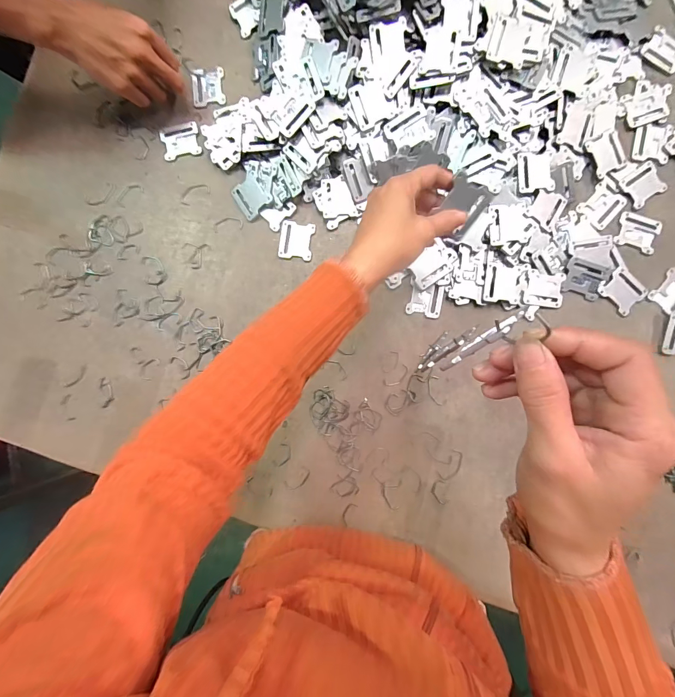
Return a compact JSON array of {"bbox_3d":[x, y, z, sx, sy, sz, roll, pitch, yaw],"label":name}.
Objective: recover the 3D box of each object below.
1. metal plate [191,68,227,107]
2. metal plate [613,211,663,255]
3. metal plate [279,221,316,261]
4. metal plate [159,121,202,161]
[{"bbox_3d":[-0.174,-0.352,0.475,0.043,0.004,0.050,-3,89,2],"label":"metal plate"},{"bbox_3d":[0.379,-0.146,0.441,0.050,0.004,0.044,18,90,3],"label":"metal plate"},{"bbox_3d":[-0.053,-0.142,0.459,0.043,0.004,0.049,7,89,2],"label":"metal plate"},{"bbox_3d":[-0.209,-0.276,0.469,0.051,0.004,0.041,-11,88,2],"label":"metal plate"}]

